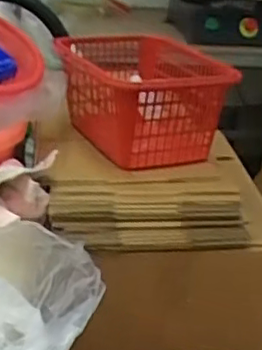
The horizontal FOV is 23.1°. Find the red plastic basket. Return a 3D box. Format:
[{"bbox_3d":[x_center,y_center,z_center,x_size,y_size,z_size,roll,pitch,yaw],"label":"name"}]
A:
[{"bbox_3d":[0.020,-0.120,0.969,0.209,0.136,0.299,-6,26,-22],"label":"red plastic basket"}]

